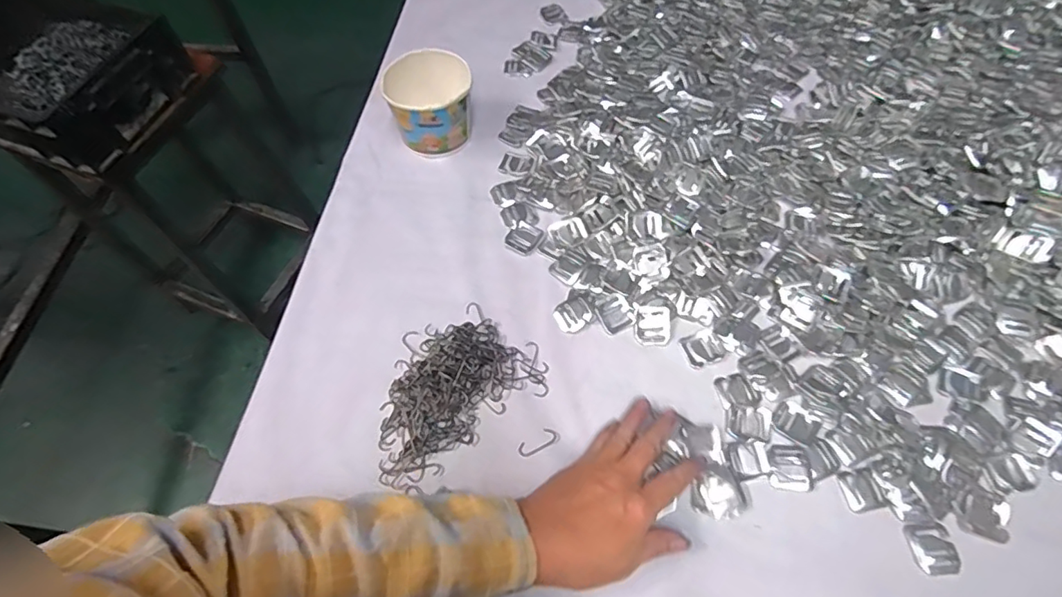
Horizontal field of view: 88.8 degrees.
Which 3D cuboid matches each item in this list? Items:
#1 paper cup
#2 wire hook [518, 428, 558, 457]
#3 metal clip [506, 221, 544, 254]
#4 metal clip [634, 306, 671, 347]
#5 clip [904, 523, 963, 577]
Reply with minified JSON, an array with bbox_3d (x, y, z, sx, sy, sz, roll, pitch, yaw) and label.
[{"bbox_3d":[-0.107,-0.207,0.585,0.089,0.076,0.081,0,60,1],"label":"paper cup"},{"bbox_3d":[0.006,0.117,0.441,0.035,0.004,0.014,-27,63,-14],"label":"wire hook"},{"bbox_3d":[-0.007,-0.062,0.543,0.031,0.004,0.033,29,65,16],"label":"metal clip"},{"bbox_3d":[0.110,0.025,0.491,0.030,0.004,0.036,4,75,12],"label":"metal clip"},{"bbox_3d":[0.297,0.185,0.400,0.032,0.004,0.034,-3,60,-1],"label":"clip"}]

